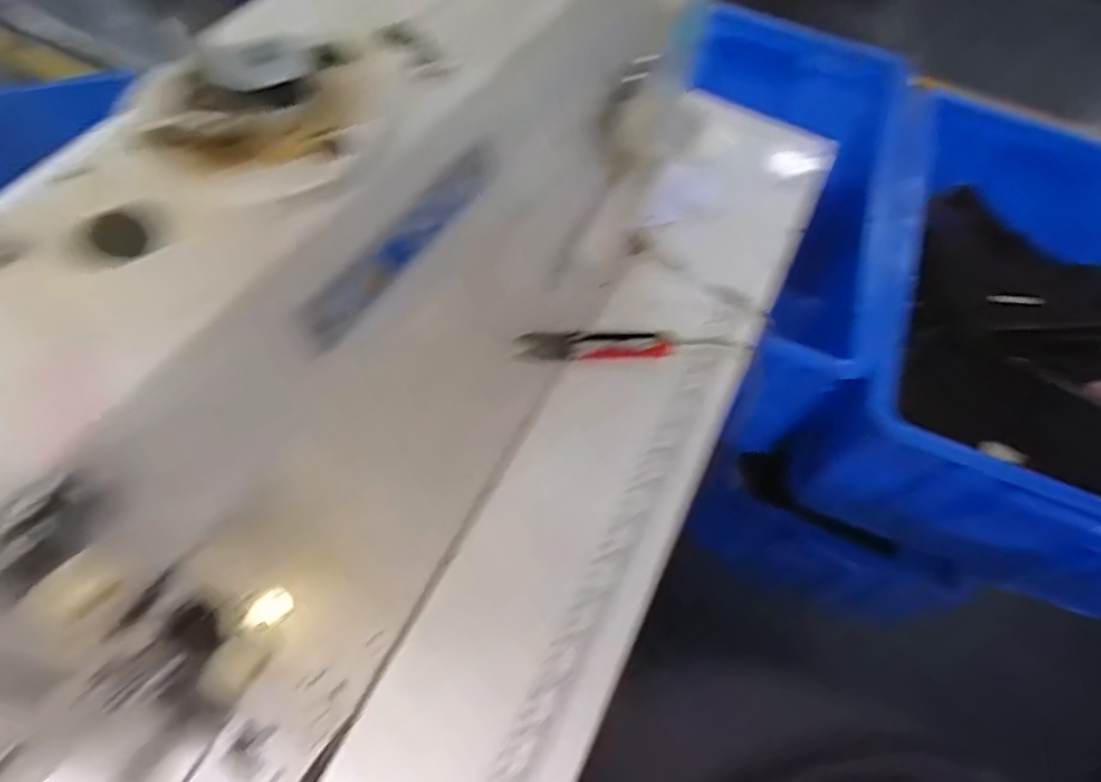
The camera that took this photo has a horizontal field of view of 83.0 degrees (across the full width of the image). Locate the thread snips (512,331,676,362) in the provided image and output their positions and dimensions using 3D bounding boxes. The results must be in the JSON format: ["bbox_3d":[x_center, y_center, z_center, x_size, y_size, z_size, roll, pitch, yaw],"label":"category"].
[{"bbox_3d":[0.033,-0.033,0.435,0.113,0.014,0.023,-2,60,-9],"label":"thread snips"}]

